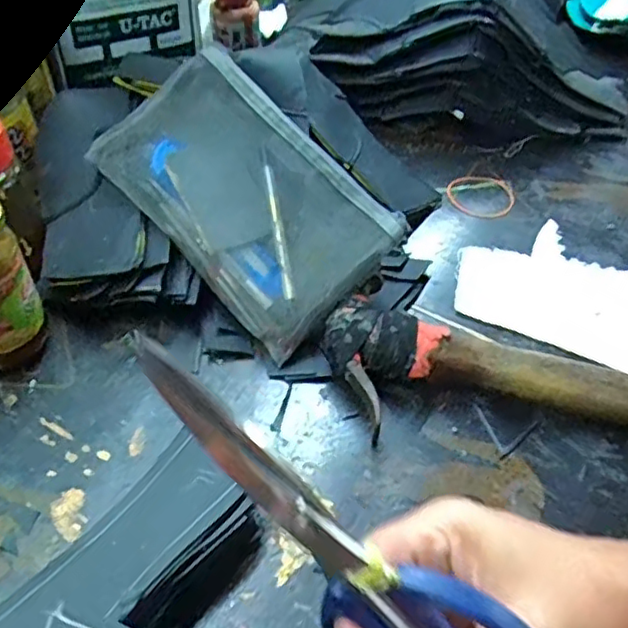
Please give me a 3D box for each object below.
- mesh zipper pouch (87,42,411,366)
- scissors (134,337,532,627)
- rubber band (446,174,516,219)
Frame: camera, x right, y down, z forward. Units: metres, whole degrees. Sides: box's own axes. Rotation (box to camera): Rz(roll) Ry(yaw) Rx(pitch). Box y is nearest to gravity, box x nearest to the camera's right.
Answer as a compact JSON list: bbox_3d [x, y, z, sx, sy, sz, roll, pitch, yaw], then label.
[{"bbox_3d":[-0.048,-0.086,0.443,0.124,0.022,0.200,-44,82,-5],"label":"mesh zipper pouch"},{"bbox_3d":[0.004,0.080,0.219,0.180,0.059,0.023,43,53,-8],"label":"scissors"},{"bbox_3d":[0.150,-0.108,0.567,0.056,0.004,0.053,1,48,-1],"label":"rubber band"}]

